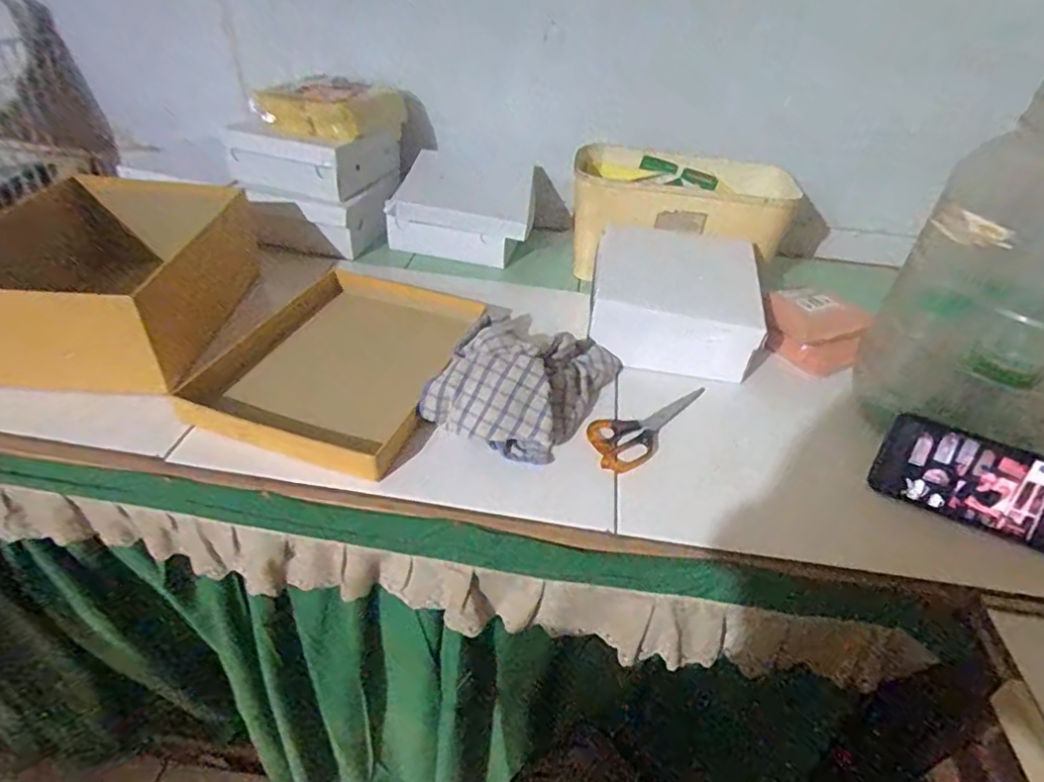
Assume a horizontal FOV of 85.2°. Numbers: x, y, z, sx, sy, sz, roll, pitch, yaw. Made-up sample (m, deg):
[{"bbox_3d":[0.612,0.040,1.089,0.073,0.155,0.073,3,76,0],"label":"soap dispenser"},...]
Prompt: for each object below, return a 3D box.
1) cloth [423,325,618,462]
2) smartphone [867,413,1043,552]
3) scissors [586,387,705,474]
[{"bbox_3d":[0.005,-0.022,0.586,0.142,0.076,0.203,22,42,20],"label":"cloth"},{"bbox_3d":[0.408,0.083,0.502,0.161,0.078,0.007,21,14,20],"label":"smartphone"},{"bbox_3d":[0.134,0.030,0.589,0.168,0.009,0.061,-27,49,-34],"label":"scissors"}]

